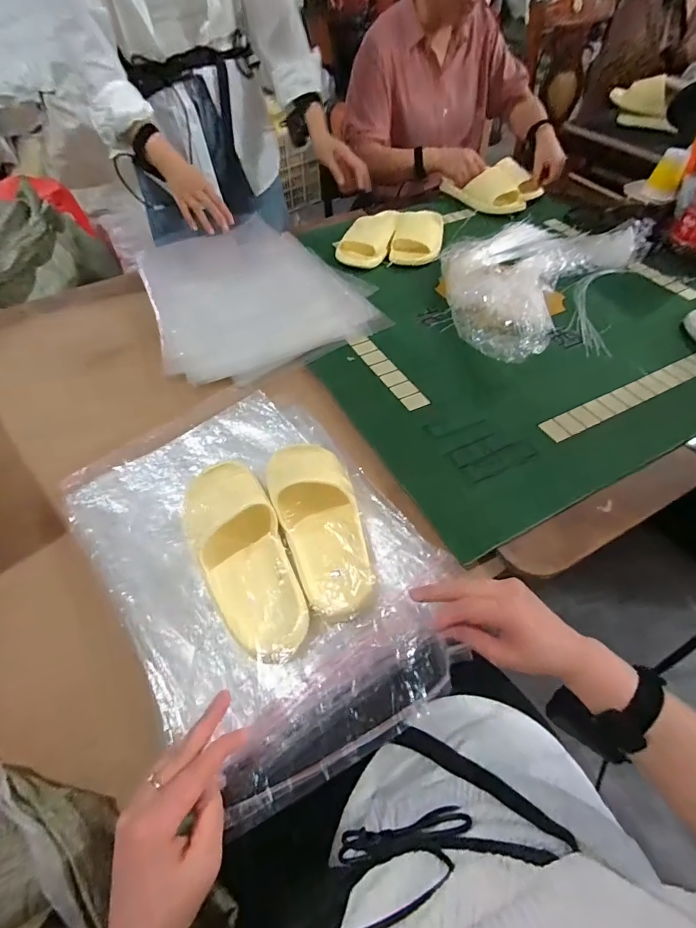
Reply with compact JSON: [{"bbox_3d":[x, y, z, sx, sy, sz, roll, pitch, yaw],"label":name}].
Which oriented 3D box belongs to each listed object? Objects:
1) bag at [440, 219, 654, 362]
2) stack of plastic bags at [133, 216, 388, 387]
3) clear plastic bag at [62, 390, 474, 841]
[{"bbox_3d":[0.367,-0.375,0.837,0.357,0.074,0.553,23,57,18],"label":"bag"},{"bbox_3d":[-0.198,-0.340,0.836,0.406,0.077,0.452,-28,57,-21],"label":"stack of plastic bags"},{"bbox_3d":[-0.102,0.084,0.491,0.327,0.069,0.462,-31,59,-22],"label":"clear plastic bag"}]

